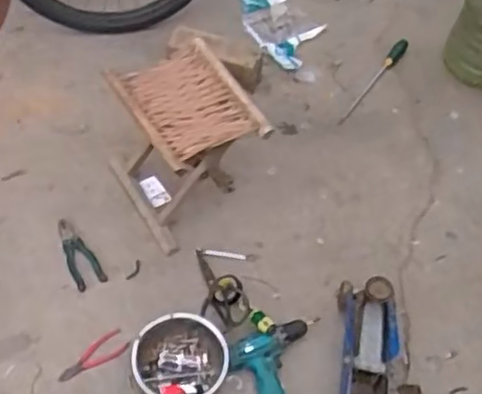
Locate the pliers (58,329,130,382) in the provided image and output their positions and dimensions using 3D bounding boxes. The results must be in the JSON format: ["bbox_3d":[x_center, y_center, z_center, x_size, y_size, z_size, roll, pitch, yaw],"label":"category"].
[{"bbox_3d":[-0.299,0.320,1.410,0.148,0.015,0.058,-26,59,-22],"label":"pliers"}]

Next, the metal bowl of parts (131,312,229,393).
[{"bbox_3d":[-0.116,0.322,1.395,0.185,0.055,0.173,6,55,-9],"label":"metal bowl of parts"}]

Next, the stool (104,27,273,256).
[{"bbox_3d":[-0.128,-0.117,1.556,0.253,0.310,0.321,-24,64,-26],"label":"stool"}]

